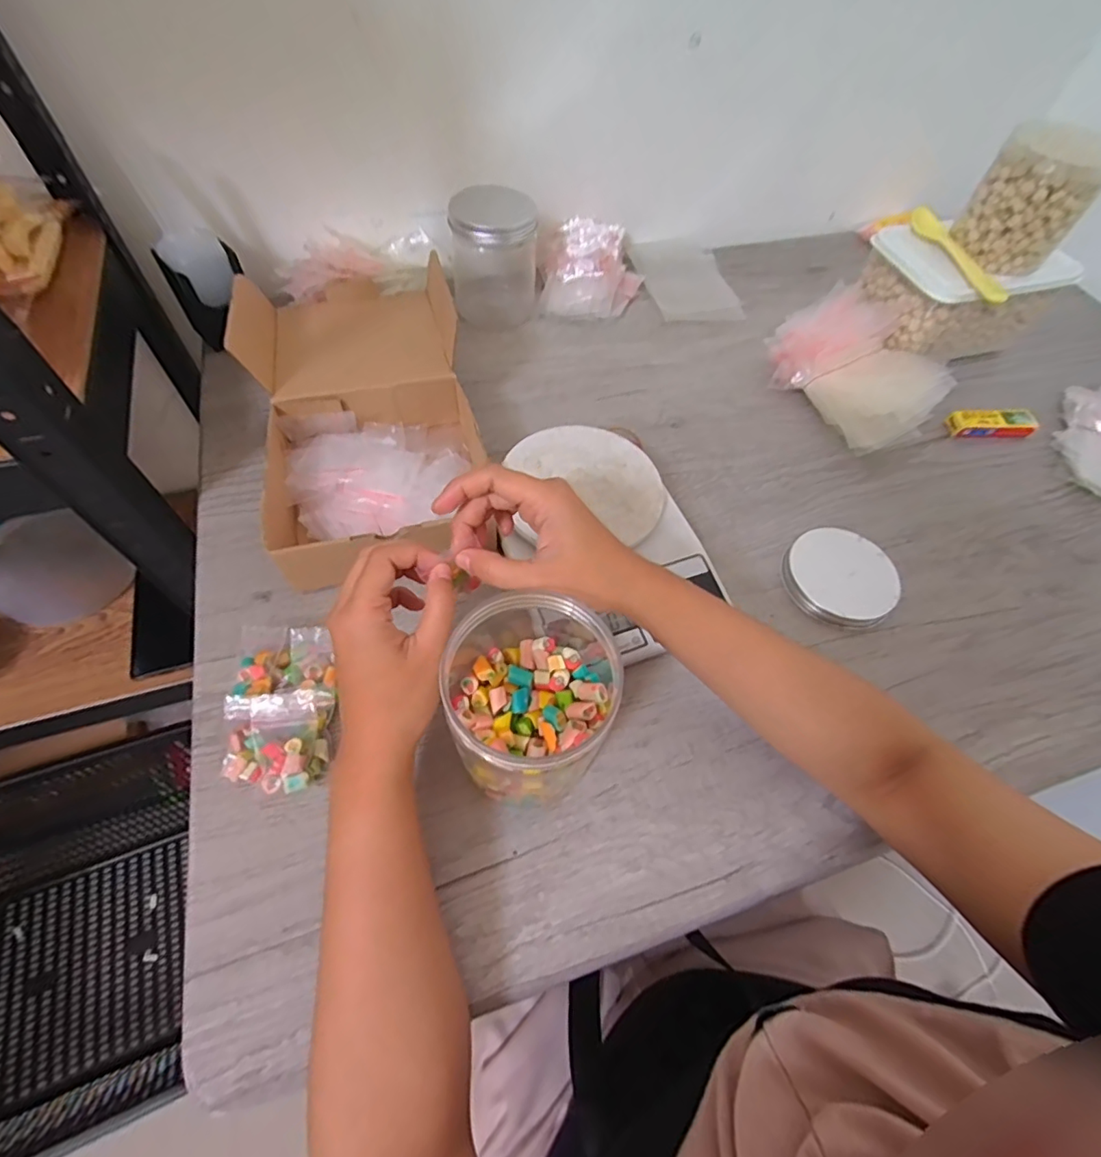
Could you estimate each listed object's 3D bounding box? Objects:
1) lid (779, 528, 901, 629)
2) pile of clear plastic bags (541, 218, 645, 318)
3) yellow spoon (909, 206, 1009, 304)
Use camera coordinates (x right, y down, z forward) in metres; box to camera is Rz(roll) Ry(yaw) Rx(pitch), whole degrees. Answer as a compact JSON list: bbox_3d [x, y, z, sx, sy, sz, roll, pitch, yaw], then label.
[{"bbox_3d":[0.239,-0.002,0.440,0.089,0.017,0.085,2,59,-3],"label":"lid"},{"bbox_3d":[0.049,-0.361,0.619,0.114,0.053,0.132,6,59,-1],"label":"pile of clear plastic bags"},{"bbox_3d":[0.406,-0.321,0.528,0.025,0.019,0.141,-12,61,-11],"label":"yellow spoon"}]

